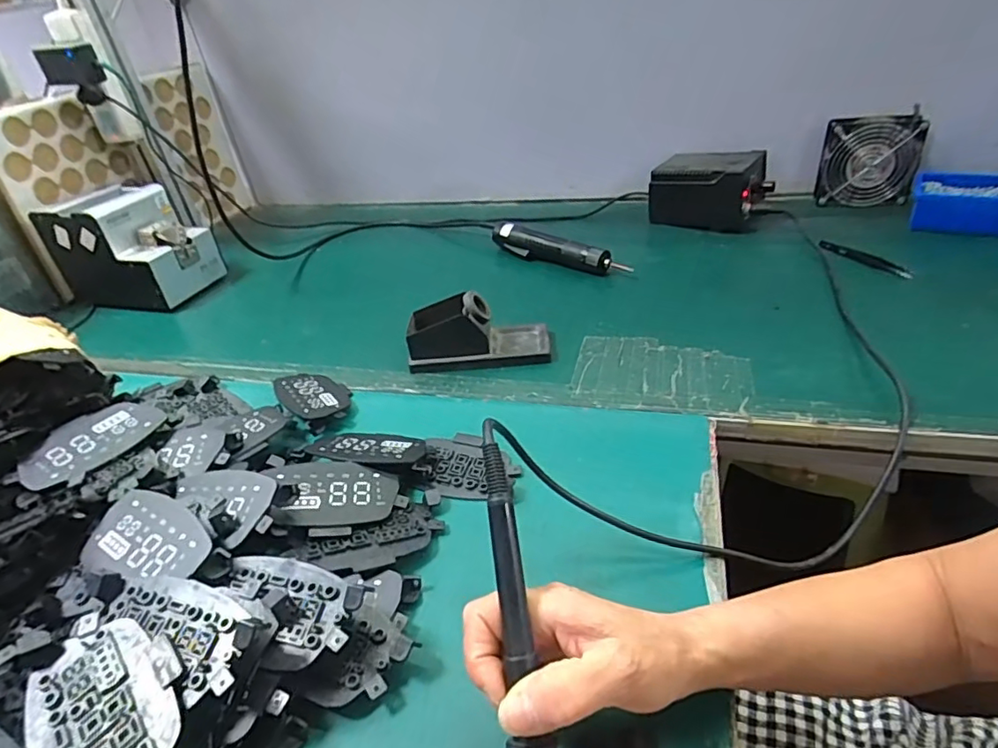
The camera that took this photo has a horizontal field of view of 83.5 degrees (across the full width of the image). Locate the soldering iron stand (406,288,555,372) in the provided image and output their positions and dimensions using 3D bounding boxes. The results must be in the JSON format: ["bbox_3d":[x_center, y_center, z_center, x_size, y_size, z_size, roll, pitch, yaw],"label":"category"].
[{"bbox_3d":[-0.023,-0.050,0.607,0.153,0.064,0.071,-5,34,3],"label":"soldering iron stand"}]

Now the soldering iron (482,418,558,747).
[{"bbox_3d":[0.011,0.133,0.251,0.017,0.019,0.224,-8,74,0],"label":"soldering iron"}]

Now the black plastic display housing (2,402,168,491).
[{"bbox_3d":[-0.327,0.055,0.448,0.060,0.015,0.101,8,37,21],"label":"black plastic display housing"}]

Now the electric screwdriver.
[{"bbox_3d":[0.077,-0.179,0.793,0.227,0.043,0.031,21,43,35],"label":"electric screwdriver"}]

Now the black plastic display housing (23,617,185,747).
[{"bbox_3d":[-0.194,0.169,0.277,0.068,0.012,0.103,-32,41,-31],"label":"black plastic display housing"}]

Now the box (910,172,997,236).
[{"bbox_3d":[0.627,-0.221,0.728,0.145,0.054,0.096,12,39,26],"label":"box"}]

